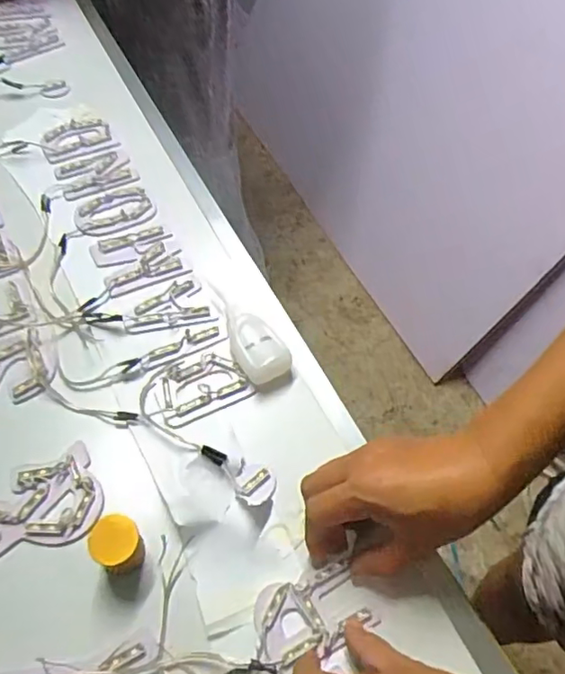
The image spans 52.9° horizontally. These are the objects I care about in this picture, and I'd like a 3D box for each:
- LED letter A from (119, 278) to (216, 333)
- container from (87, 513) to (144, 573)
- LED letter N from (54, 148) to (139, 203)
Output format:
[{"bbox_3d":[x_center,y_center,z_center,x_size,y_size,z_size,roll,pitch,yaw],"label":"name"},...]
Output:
[{"bbox_3d":[-0.110,-0.027,0.532,0.079,0.007,0.049,-18,61,-13],"label":"LED letter A"},{"bbox_3d":[-0.115,0.148,0.402,0.033,0.044,0.032,1,59,-2],"label":"container"},{"bbox_3d":[-0.203,-0.178,0.627,0.082,0.008,0.055,-29,64,-19],"label":"LED letter N"}]

